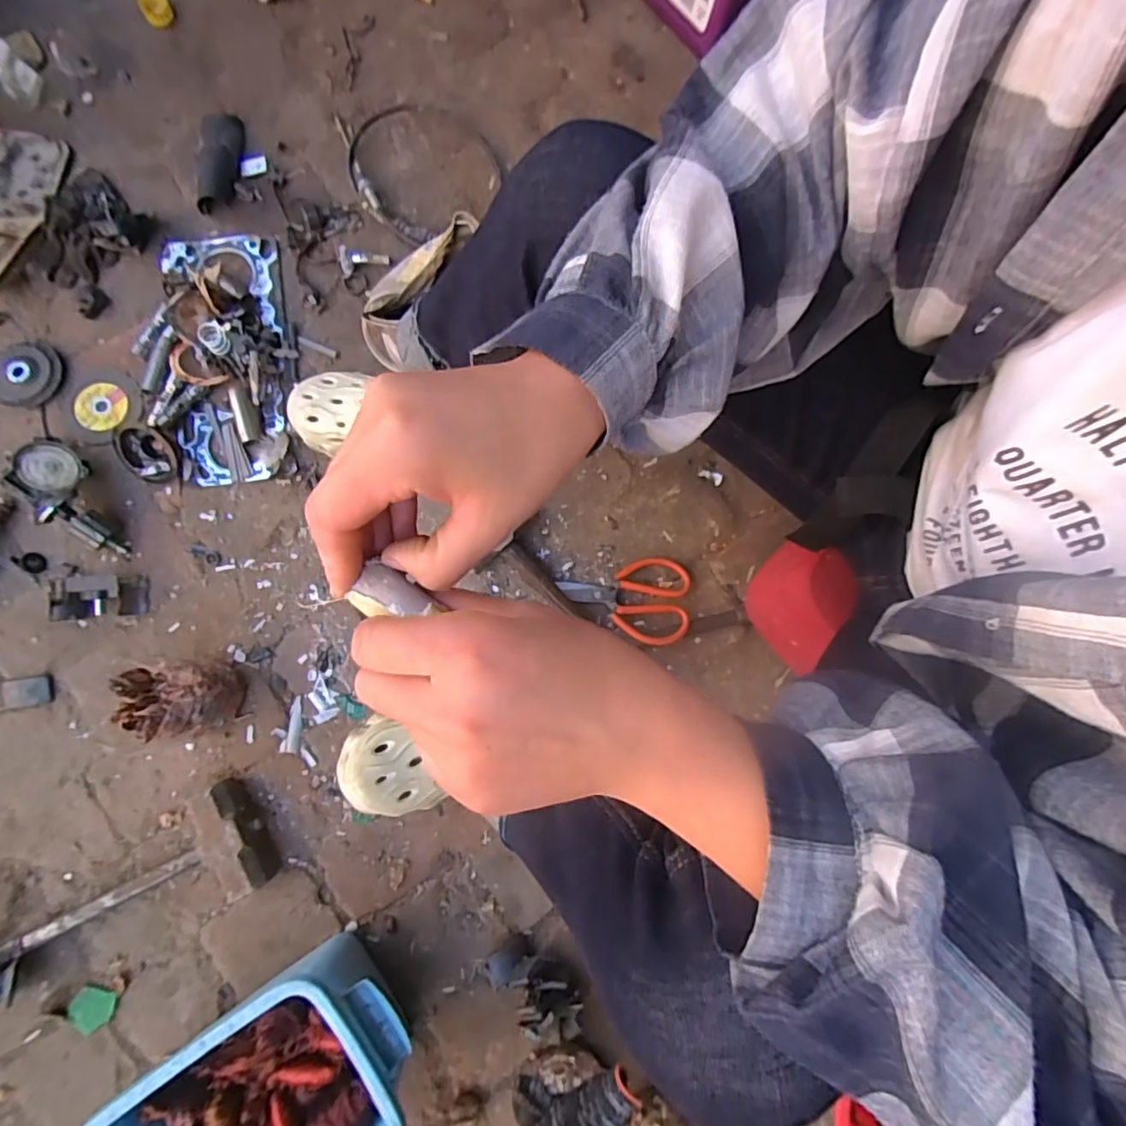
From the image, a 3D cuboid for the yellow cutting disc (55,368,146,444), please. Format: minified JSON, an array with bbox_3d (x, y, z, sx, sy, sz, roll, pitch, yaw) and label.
[{"bbox_3d":[-0.595,-0.202,0.751,0.104,0.010,0.093,-19,88,-8],"label":"yellow cutting disc"}]

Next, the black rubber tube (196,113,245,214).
[{"bbox_3d":[-0.460,-0.538,0.770,0.051,0.038,0.140,8,82,-3],"label":"black rubber tube"}]

